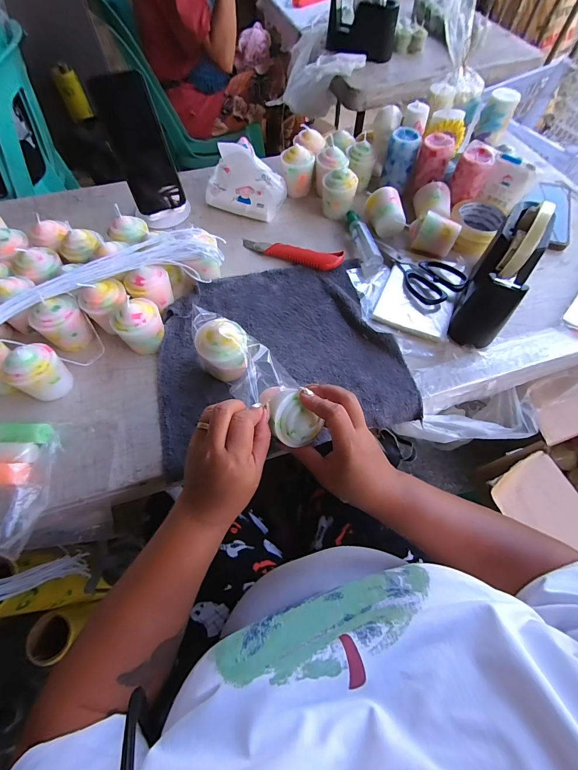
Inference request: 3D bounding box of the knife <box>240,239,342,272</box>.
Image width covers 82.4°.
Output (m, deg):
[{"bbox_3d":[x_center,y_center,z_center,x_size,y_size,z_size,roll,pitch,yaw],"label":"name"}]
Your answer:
[{"bbox_3d":[0.002,-0.216,0.530,0.169,0.013,0.031,16,64,8],"label":"knife"}]

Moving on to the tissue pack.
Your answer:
[{"bbox_3d":[-0.066,-0.352,0.568,0.132,0.078,0.089,21,65,11],"label":"tissue pack"}]

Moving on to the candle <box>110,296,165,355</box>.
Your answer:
[{"bbox_3d":[-0.189,-0.074,0.426,0.054,0.062,0.052,0,63,0],"label":"candle"}]

